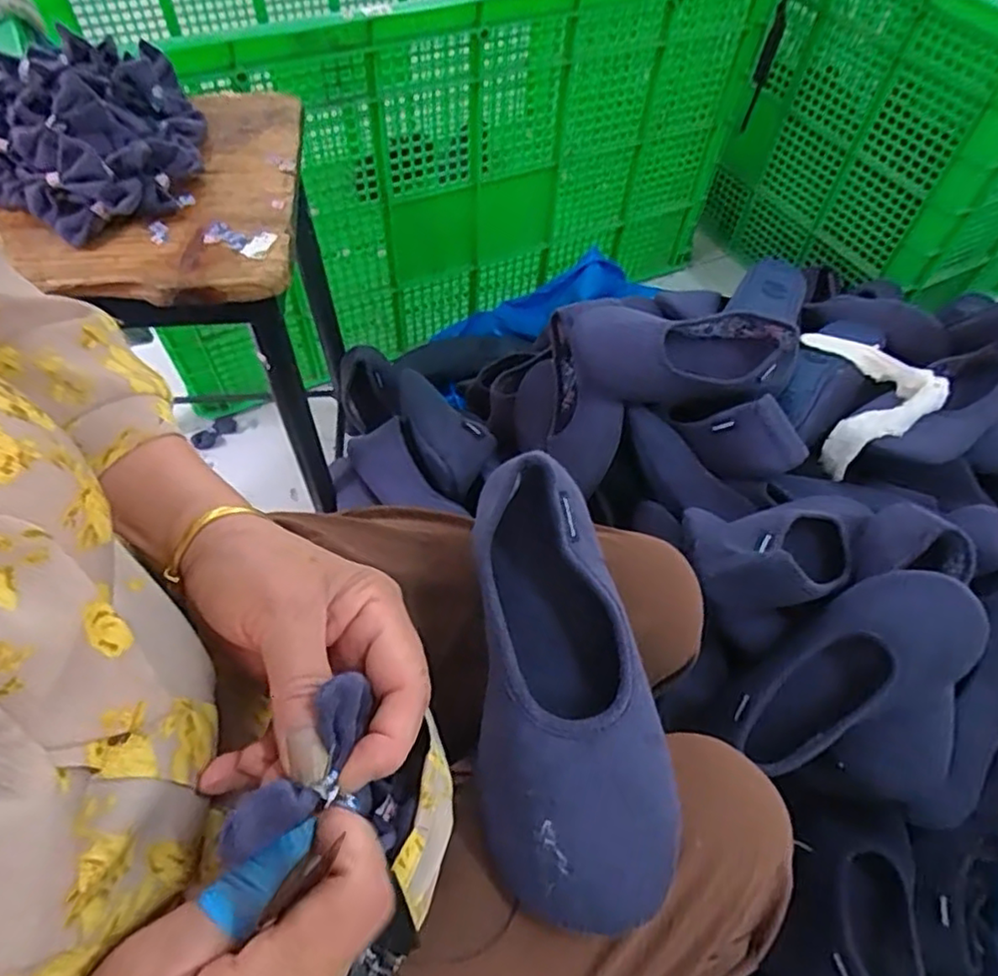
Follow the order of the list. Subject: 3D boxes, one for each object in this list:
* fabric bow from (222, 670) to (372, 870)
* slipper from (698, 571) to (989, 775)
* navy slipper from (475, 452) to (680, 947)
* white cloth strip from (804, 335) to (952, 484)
[{"bbox_3d":[-0.064,0.094,0.218,0.018,0.023,0.066,25,46,14],"label":"fabric bow"},{"bbox_3d":[0.291,0.151,0.543,0.222,0.087,0.096,-35,61,7],"label":"slipper"},{"bbox_3d":[0.037,0.095,0.336,0.094,0.061,0.220,-1,56,-2],"label":"navy slipper"},{"bbox_3d":[0.414,-0.109,0.728,0.101,0.099,0.176,3,56,0],"label":"white cloth strip"}]

